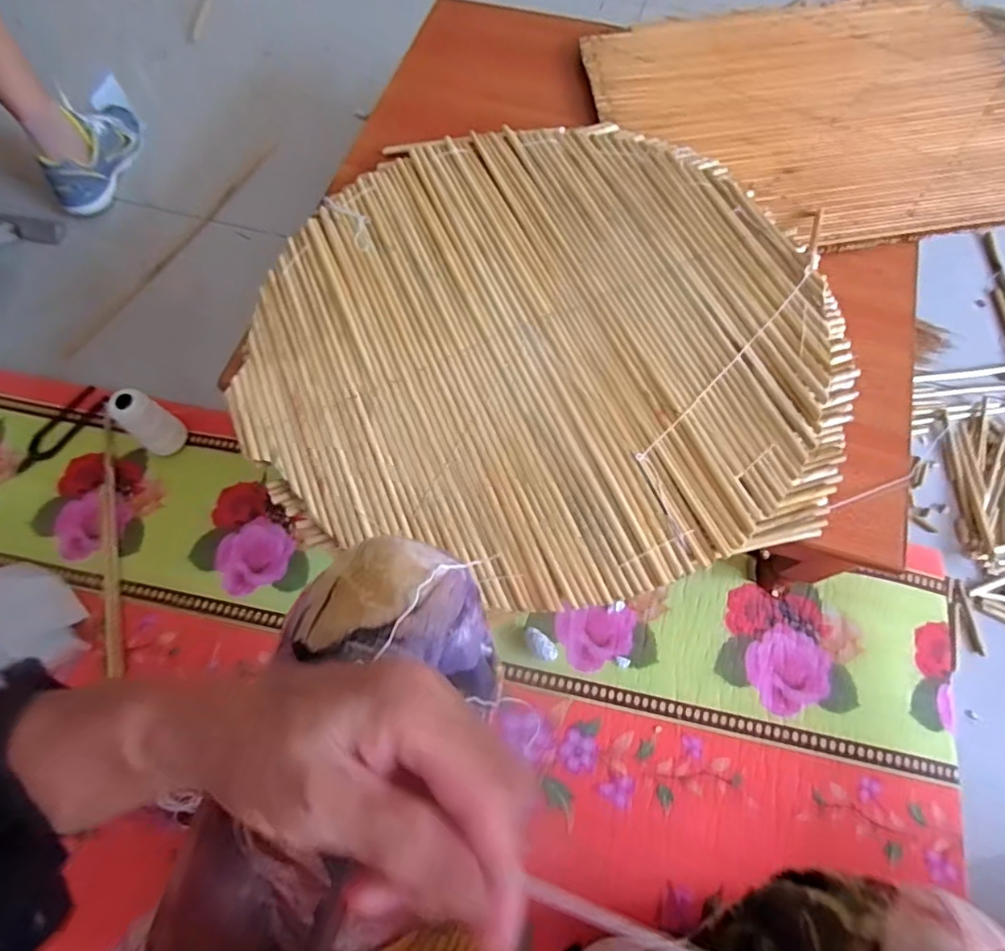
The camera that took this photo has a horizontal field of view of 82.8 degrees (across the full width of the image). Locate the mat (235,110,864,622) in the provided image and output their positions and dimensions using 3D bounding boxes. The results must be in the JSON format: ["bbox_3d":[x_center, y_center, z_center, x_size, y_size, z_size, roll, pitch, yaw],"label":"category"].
[{"bbox_3d":[0.036,-0.151,0.580,0.566,0.037,0.530,2,70,1],"label":"mat"}]

